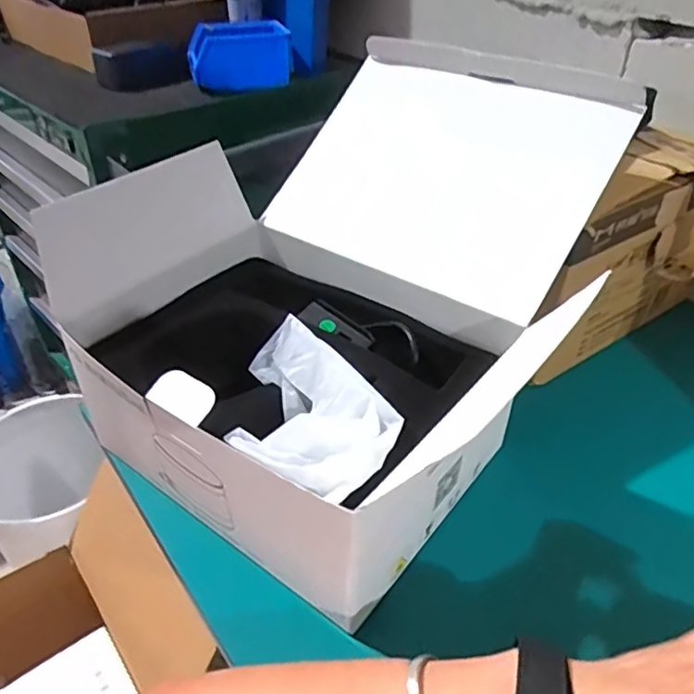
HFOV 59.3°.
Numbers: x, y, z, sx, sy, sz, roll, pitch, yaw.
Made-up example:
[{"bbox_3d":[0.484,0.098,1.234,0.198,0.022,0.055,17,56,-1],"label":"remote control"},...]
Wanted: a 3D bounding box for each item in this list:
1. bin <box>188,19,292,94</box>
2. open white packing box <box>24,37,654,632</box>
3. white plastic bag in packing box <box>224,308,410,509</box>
[{"bbox_3d":[-0.156,-0.408,0.859,0.139,0.080,0.067,-17,41,-20],"label":"bin"},{"bbox_3d":[-0.007,-0.055,0.477,0.309,0.233,0.352,27,46,30],"label":"open white packing box"},{"bbox_3d":[-0.030,0.046,0.394,0.097,0.046,0.144,-30,47,-32],"label":"white plastic bag in packing box"}]

